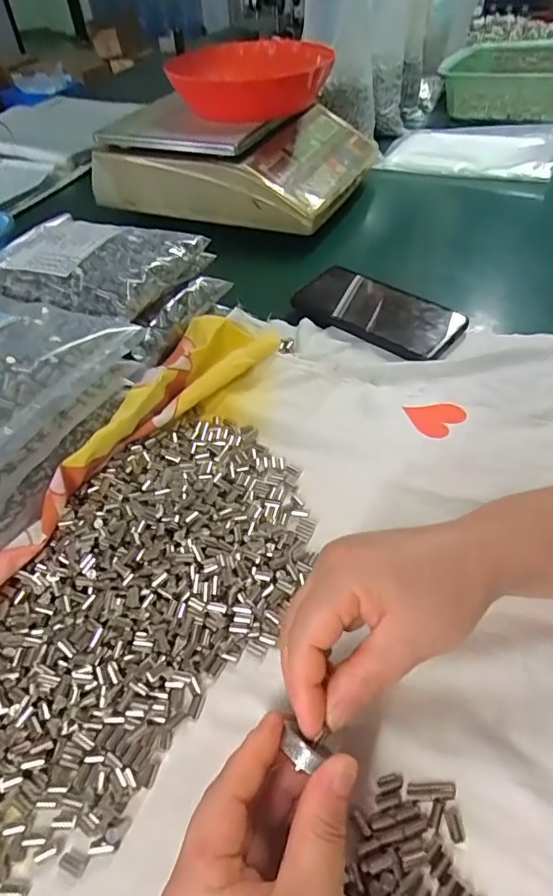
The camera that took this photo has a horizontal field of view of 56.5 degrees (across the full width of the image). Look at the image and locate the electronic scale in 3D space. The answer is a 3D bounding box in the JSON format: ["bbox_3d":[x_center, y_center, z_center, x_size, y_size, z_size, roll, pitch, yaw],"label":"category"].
[{"bbox_3d":[-0.046,-0.406,0.702,0.315,0.104,0.258,17,51,19],"label":"electronic scale"}]

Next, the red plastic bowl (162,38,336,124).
[{"bbox_3d":[-0.026,-0.470,0.664,0.185,0.063,0.123,4,48,9],"label":"red plastic bowl"}]

